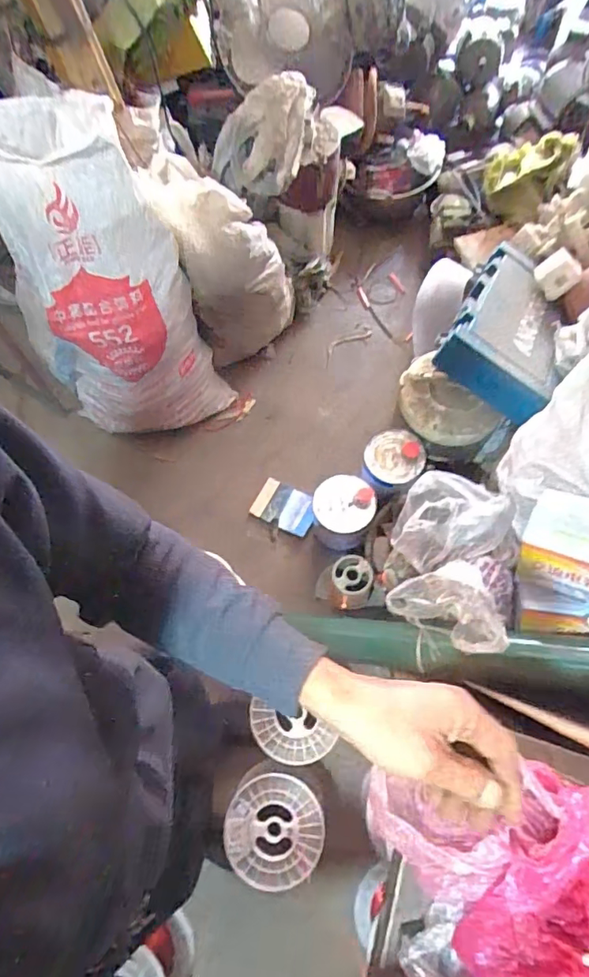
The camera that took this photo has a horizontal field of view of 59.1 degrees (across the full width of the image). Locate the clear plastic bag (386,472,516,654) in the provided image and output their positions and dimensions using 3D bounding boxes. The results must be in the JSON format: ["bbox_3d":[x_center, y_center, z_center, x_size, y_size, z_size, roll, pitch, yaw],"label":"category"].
[{"bbox_3d":[0.323,0.143,1.105,0.224,0.143,0.379,11,68,7],"label":"clear plastic bag"}]

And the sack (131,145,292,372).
[{"bbox_3d":[-0.185,-0.651,1.528,0.322,0.642,0.258,3,68,3],"label":"sack"}]

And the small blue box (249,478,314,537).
[{"bbox_3d":[-0.022,0.055,1.582,0.206,0.029,0.135,22,67,25],"label":"small blue box"}]

